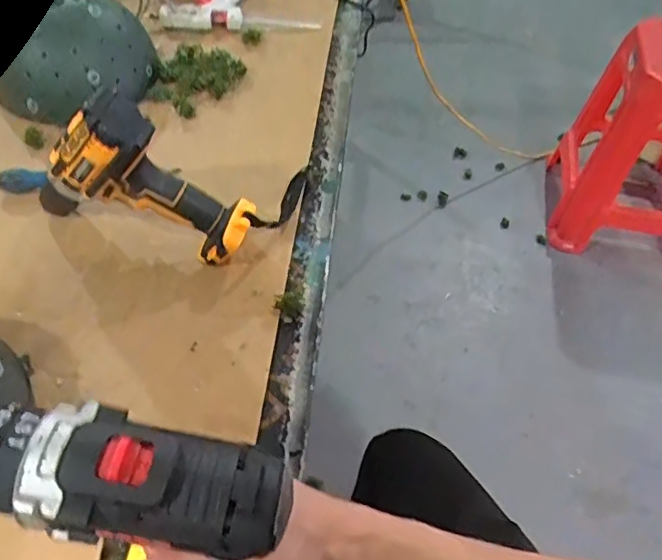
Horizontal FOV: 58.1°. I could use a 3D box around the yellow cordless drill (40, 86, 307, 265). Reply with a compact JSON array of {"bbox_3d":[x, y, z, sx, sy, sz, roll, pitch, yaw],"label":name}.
[{"bbox_3d":[-0.156,-0.091,0.555,0.228,0.158,0.059,10,52,5],"label":"yellow cordless drill"}]

